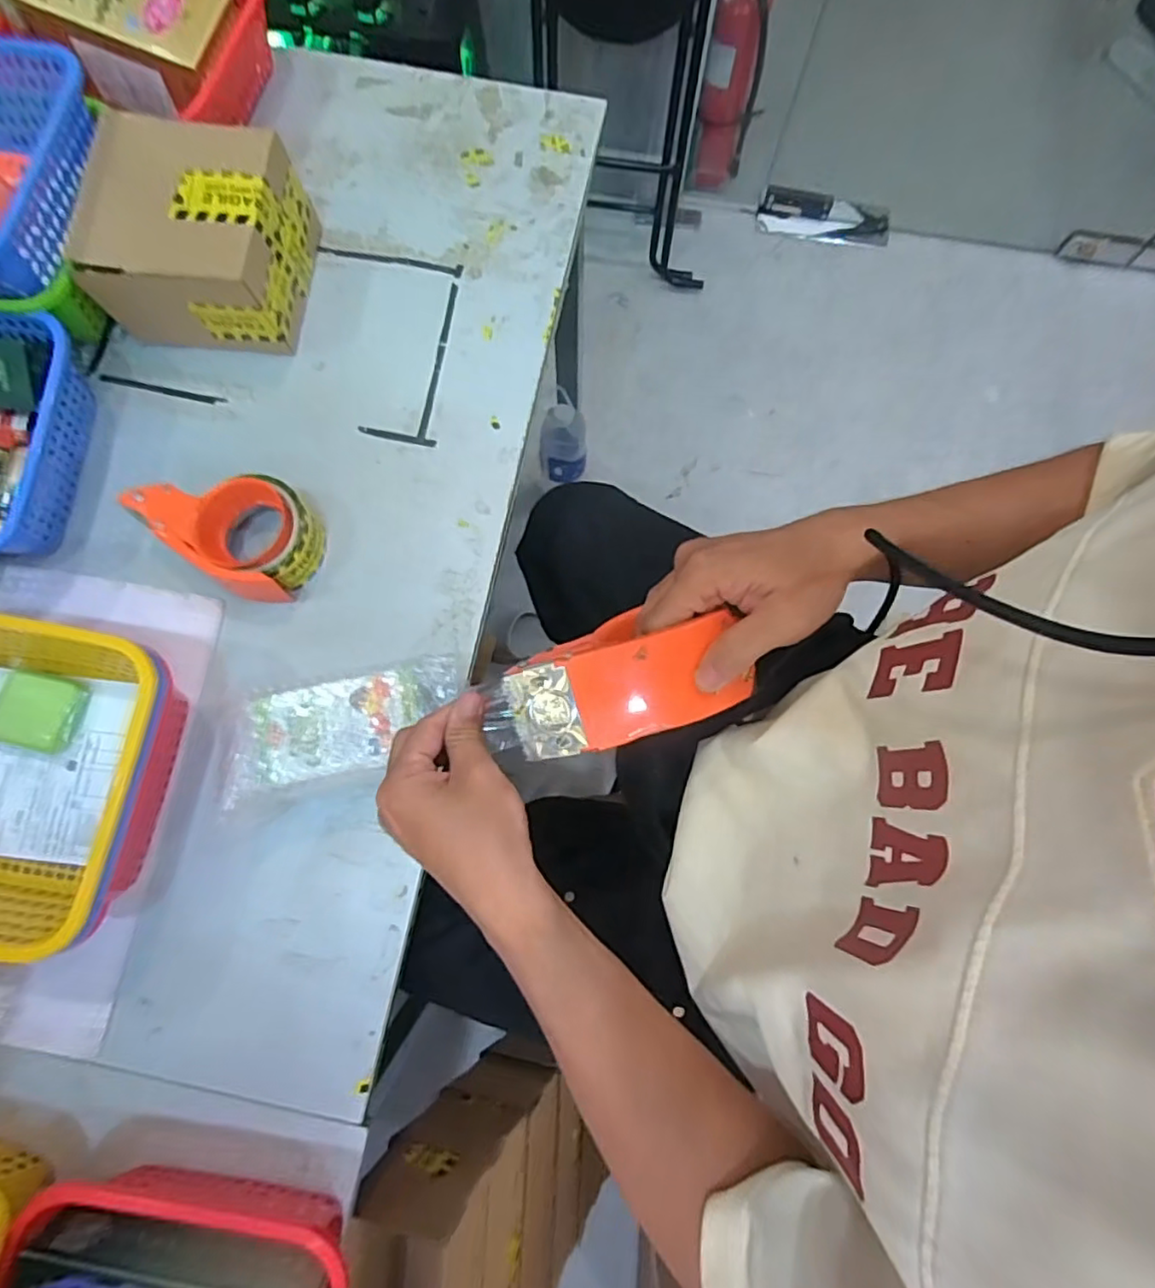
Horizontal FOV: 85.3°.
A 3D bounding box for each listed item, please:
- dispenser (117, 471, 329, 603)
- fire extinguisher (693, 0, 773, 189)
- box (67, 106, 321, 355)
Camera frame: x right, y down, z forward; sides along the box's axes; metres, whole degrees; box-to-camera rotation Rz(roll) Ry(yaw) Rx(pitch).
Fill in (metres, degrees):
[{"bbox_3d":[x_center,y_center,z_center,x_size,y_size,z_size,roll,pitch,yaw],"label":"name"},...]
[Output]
[{"bbox_3d":[-0.293,-0.104,0.541,0.136,0.065,0.104,38,80,7],"label":"dispenser"},{"bbox_3d":[0.321,-1.160,1.294,0.120,0.400,0.140,15,79,2],"label":"fire extinguisher"},{"bbox_3d":[-0.338,-0.361,0.567,0.156,0.113,0.147,5,78,0],"label":"box"}]

